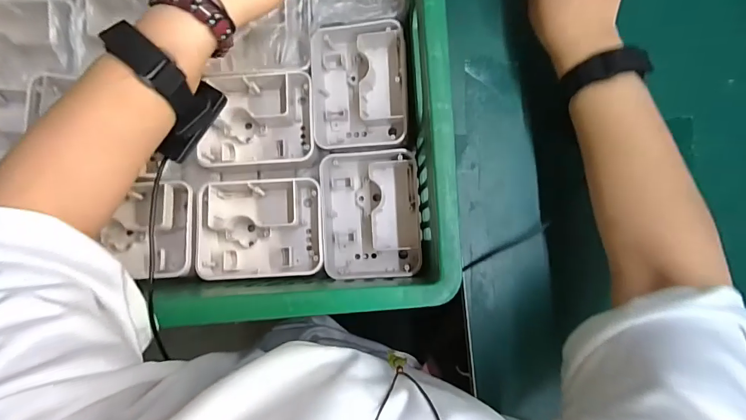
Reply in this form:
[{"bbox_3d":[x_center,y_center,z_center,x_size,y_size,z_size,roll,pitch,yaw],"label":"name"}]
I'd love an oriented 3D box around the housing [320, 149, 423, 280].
[{"bbox_3d":[-0.004,0.001,0.432,0.106,0.045,0.138,-5,86,-1],"label":"housing"}]

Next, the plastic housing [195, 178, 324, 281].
[{"bbox_3d":[-0.117,0.020,0.426,0.128,0.034,0.101,-3,86,-1],"label":"plastic housing"}]

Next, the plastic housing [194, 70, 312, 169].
[{"bbox_3d":[-0.127,-0.100,0.448,0.124,0.044,0.098,-3,86,-1],"label":"plastic housing"}]

